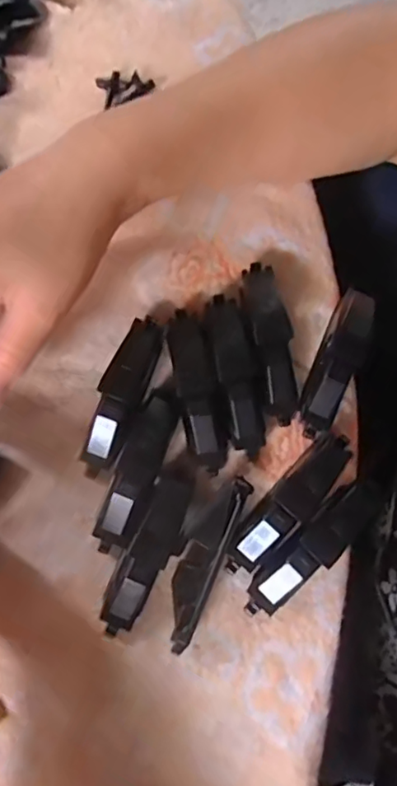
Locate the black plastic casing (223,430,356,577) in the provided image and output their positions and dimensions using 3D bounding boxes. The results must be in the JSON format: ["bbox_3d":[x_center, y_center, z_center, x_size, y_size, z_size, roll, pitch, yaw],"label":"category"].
[{"bbox_3d":[0.043,0.051,0.267,0.019,0.022,0.081,43,82,8],"label":"black plastic casing"}]

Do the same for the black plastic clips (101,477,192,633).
[{"bbox_3d":[-0.022,0.075,0.263,0.023,0.020,0.075,23,80,5],"label":"black plastic clips"}]

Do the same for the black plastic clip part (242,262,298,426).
[{"bbox_3d":[0.036,-0.026,0.281,0.018,0.022,0.081,-10,79,-2],"label":"black plastic clip part"}]

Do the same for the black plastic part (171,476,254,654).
[{"bbox_3d":[0.002,0.077,0.264,0.017,0.016,0.079,24,80,5],"label":"black plastic part"}]

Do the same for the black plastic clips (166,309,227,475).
[{"bbox_3d":[-0.001,-0.003,0.276,0.019,0.020,0.079,-12,79,-2],"label":"black plastic clips"}]

